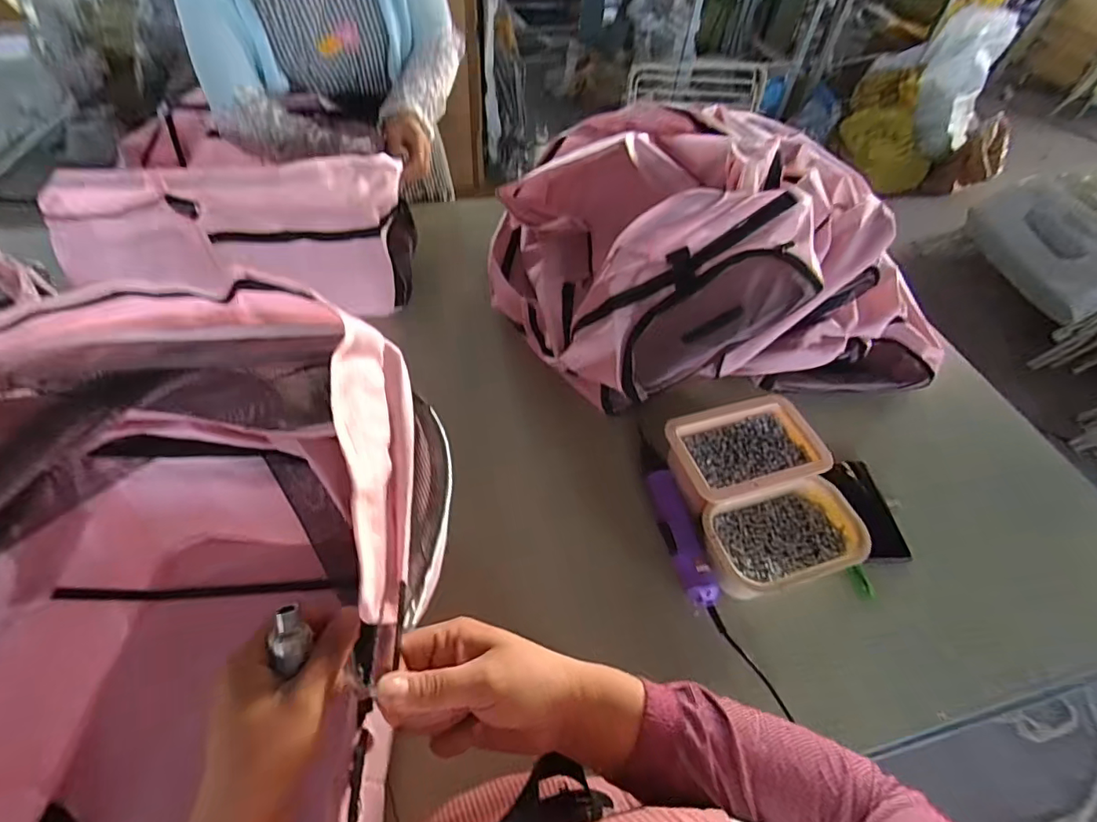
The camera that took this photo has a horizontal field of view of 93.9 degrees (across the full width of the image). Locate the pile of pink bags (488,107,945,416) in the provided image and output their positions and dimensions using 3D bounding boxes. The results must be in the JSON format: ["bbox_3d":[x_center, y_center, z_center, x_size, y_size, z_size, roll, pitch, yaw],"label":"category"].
[{"bbox_3d":[0.278,-0.339,0.916,0.728,0.317,0.637,-10,54,-13],"label":"pile of pink bags"}]

